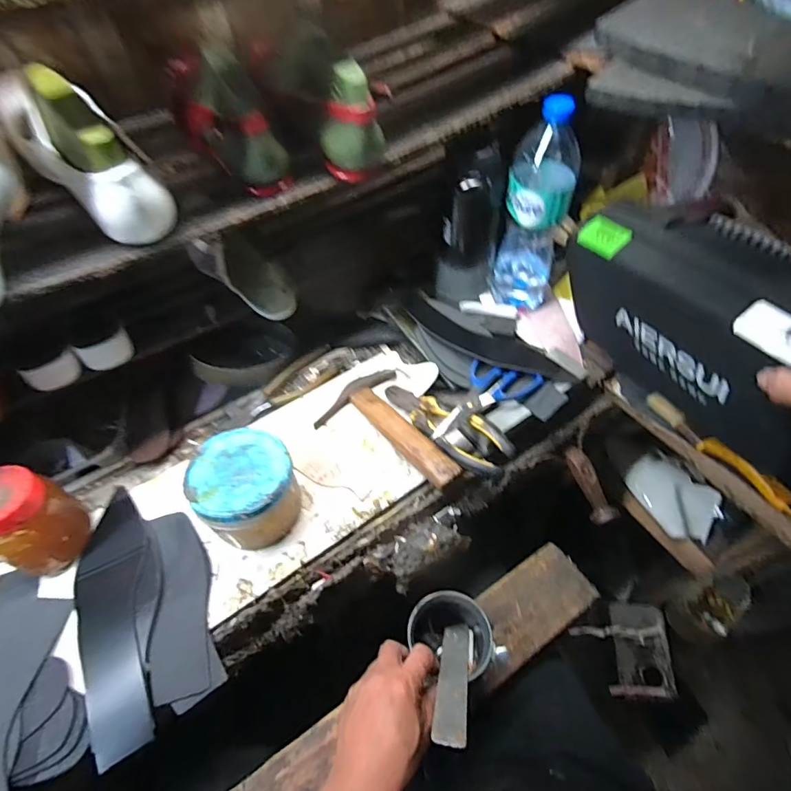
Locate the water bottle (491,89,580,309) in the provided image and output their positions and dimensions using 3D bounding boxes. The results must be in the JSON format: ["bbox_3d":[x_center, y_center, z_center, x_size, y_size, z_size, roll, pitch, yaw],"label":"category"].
[{"bbox_3d":[0.185,-0.236,0.614,0.083,0.267,0.066,16,57,12],"label":"water bottle"}]

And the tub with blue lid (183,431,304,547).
[{"bbox_3d":[-0.160,0.100,0.495,0.105,0.090,0.114,-33,60,-20],"label":"tub with blue lid"}]

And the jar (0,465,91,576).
[{"bbox_3d":[-0.380,0.126,0.470,0.073,0.112,0.079,-1,55,1],"label":"jar"}]

